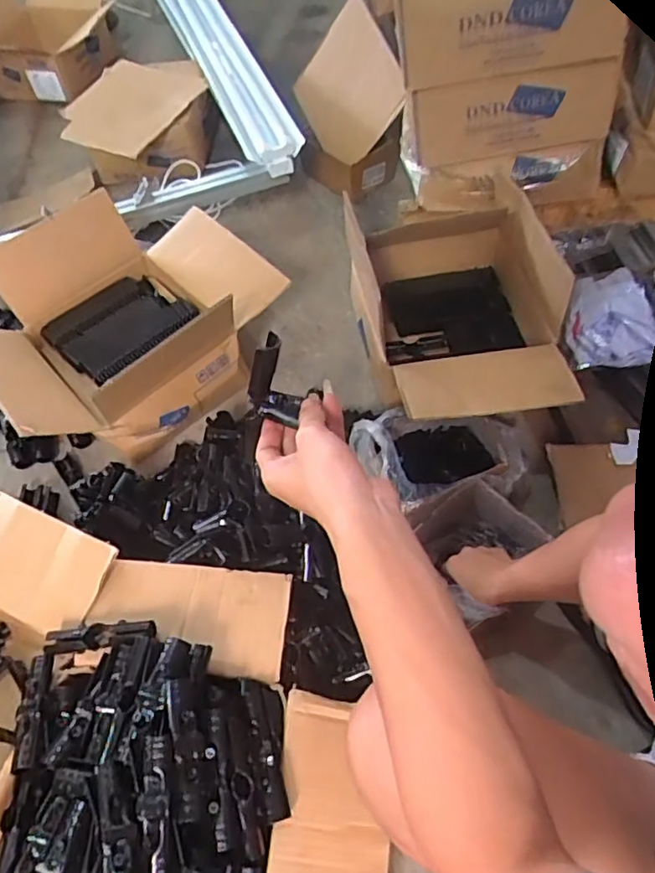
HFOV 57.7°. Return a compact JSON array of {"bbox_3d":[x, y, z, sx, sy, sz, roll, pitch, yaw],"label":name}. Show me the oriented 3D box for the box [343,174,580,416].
[{"bbox_3d":[0.211,-0.207,1.034,0.311,0.251,0.459,-4,56,2],"label":"box"}]

